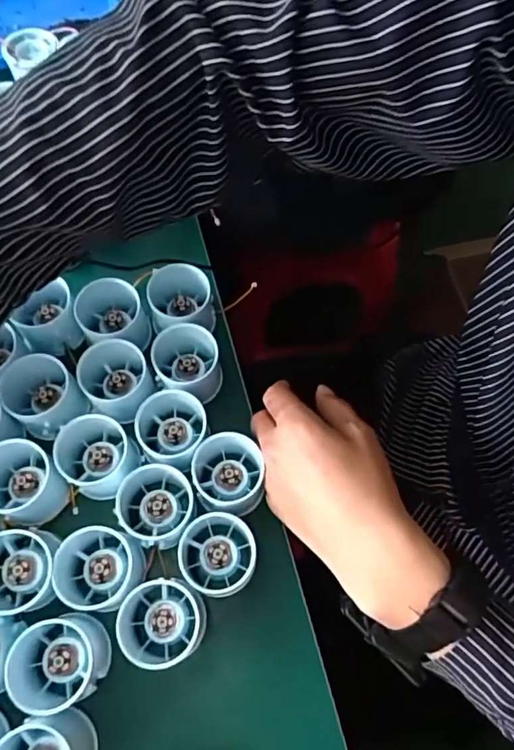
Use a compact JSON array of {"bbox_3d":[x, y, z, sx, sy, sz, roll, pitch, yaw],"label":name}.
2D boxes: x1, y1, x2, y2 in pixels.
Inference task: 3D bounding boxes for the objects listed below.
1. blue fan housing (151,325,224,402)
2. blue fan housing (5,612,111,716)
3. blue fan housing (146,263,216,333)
[{"bbox_3d":[-0.056,-0.011,0.425,0.054,0.046,0.060,-16,68,-8],"label":"blue fan housing"},{"bbox_3d":[-0.129,0.186,0.343,0.057,0.048,0.051,-3,67,-3],"label":"blue fan housing"},{"bbox_3d":[-0.063,-0.058,0.440,0.053,0.040,0.056,1,67,-2],"label":"blue fan housing"}]

